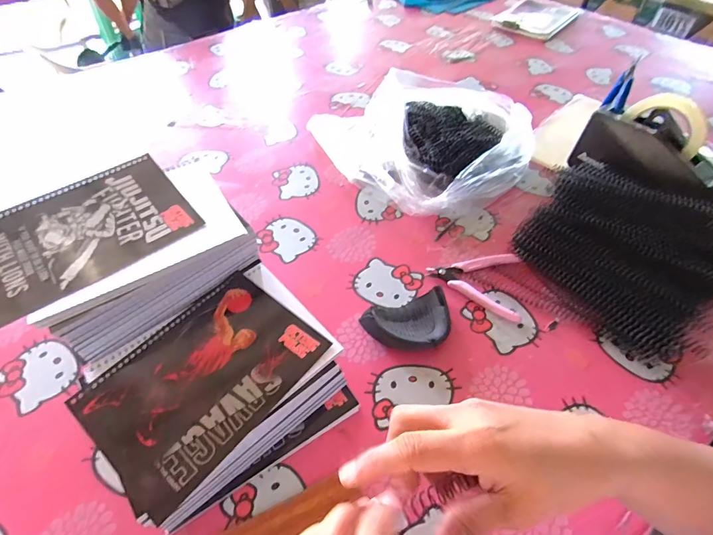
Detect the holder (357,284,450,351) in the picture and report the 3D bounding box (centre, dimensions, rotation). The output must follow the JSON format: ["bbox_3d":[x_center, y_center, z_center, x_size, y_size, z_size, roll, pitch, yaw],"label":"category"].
[{"bbox_3d":[0.060,0.066,0.452,0.098,0.028,0.060,-13,52,-10],"label":"holder"}]

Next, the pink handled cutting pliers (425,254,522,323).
[{"bbox_3d":[0.150,0.013,0.496,0.111,0.019,0.091,11,52,9],"label":"pink handled cutting pliers"}]

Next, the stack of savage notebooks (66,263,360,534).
[{"bbox_3d":[-0.131,0.118,0.389,0.209,0.059,0.174,-34,58,-24],"label":"stack of savage notebooks"}]

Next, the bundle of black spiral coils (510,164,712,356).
[{"bbox_3d":[0.337,-0.031,0.495,0.210,0.073,0.226,-31,57,-22],"label":"bundle of black spiral coils"}]

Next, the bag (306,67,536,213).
[{"bbox_3d":[0.125,-0.234,0.655,0.325,0.085,0.323,-28,56,-20],"label":"bag"}]

